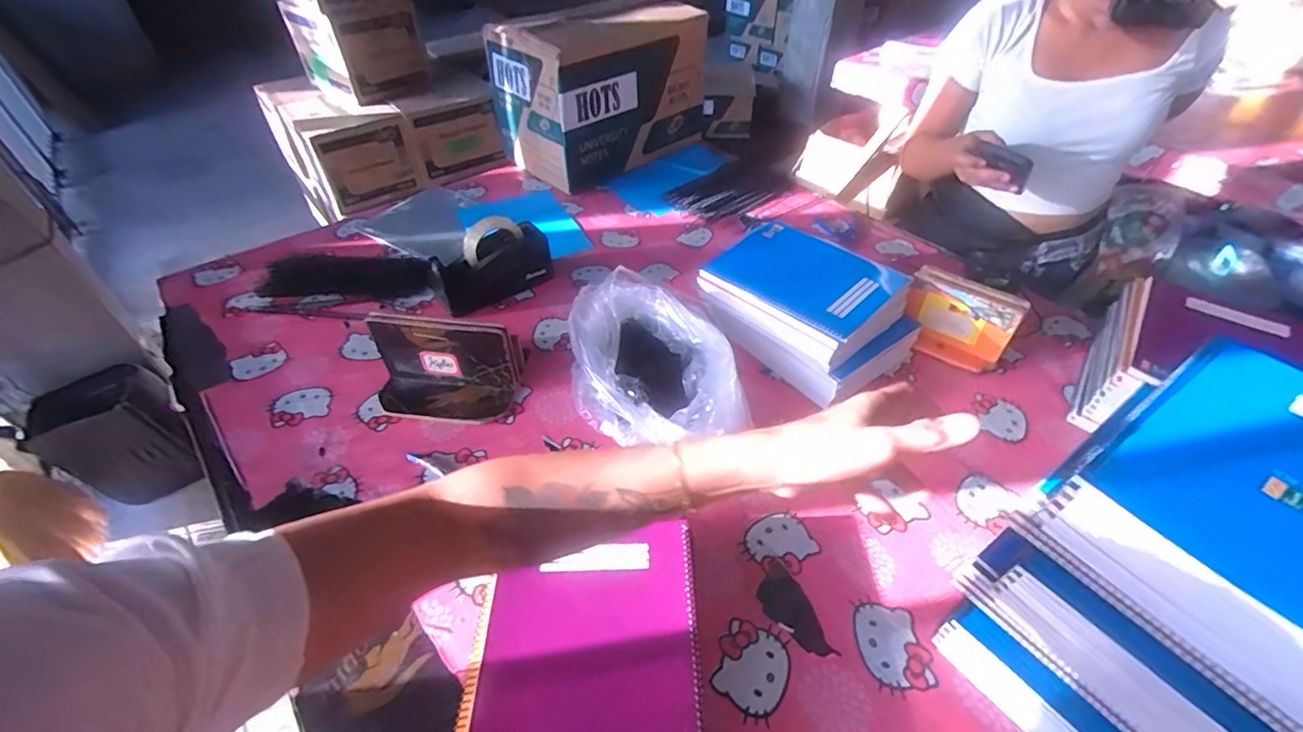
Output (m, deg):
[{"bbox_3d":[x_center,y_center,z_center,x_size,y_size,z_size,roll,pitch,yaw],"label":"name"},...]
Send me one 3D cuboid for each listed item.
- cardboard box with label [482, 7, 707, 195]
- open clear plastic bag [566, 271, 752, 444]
[{"bbox_3d":[-0.104,-0.660,1.318,0.447,0.311,0.260,-35,55,-30],"label":"cardboard box with label"},{"bbox_3d":[-0.005,-0.007,0.793,0.213,0.103,0.290,-6,45,-7],"label":"open clear plastic bag"}]

